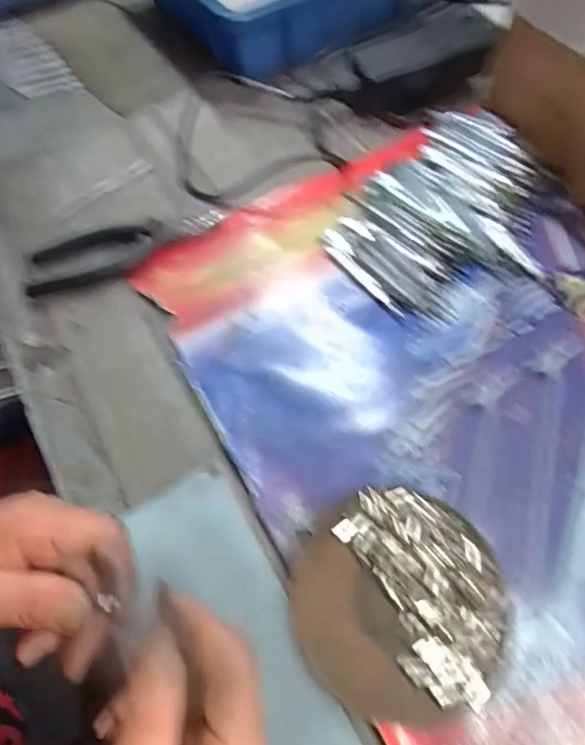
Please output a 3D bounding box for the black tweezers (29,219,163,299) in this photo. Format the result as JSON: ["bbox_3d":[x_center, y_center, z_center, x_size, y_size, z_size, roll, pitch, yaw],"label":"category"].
[{"bbox_3d":[-0.163,-0.097,0.406,0.108,0.015,0.053,-12,60,-5],"label":"black tweezers"}]

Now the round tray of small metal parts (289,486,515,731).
[{"bbox_3d":[0.060,0.126,0.274,0.115,0.018,0.114,-1,60,2],"label":"round tray of small metal parts"}]

